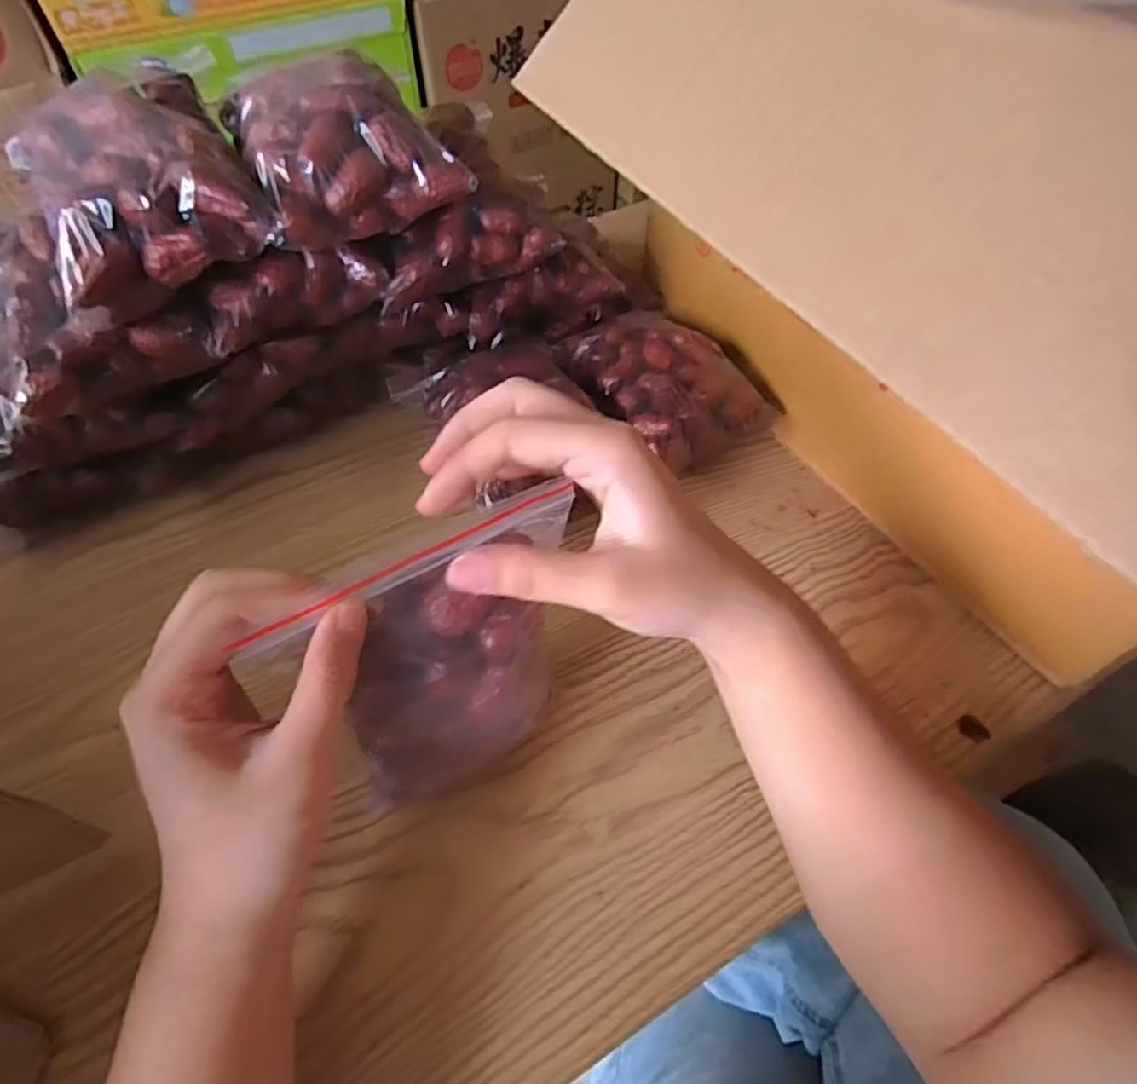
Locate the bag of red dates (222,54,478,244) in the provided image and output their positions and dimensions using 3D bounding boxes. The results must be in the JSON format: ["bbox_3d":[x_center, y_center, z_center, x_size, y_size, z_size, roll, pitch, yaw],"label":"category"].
[{"bbox_3d":[-0.125,-0.223,0.372,0.107,0.060,0.107,-22,59,-14],"label":"bag of red dates"}]

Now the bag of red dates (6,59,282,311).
[{"bbox_3d":[-0.228,-0.193,0.354,0.109,0.061,0.138,-24,59,-15],"label":"bag of red dates"}]

